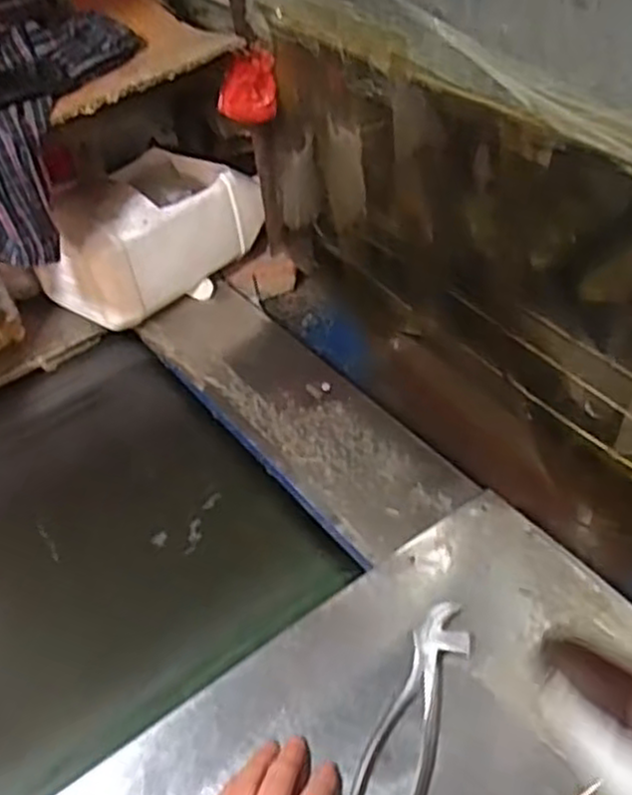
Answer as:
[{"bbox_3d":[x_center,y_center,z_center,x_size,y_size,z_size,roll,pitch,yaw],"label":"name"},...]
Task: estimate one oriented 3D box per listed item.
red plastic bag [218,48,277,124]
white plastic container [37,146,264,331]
[{"bbox_3d":[-0.074,-0.330,0.822,0.058,0.073,0.032,-1,46,7],"label":"red plastic bag"},{"bbox_3d":[-0.215,-0.211,0.969,0.172,0.143,0.254,30,57,31],"label":"white plastic container"}]

